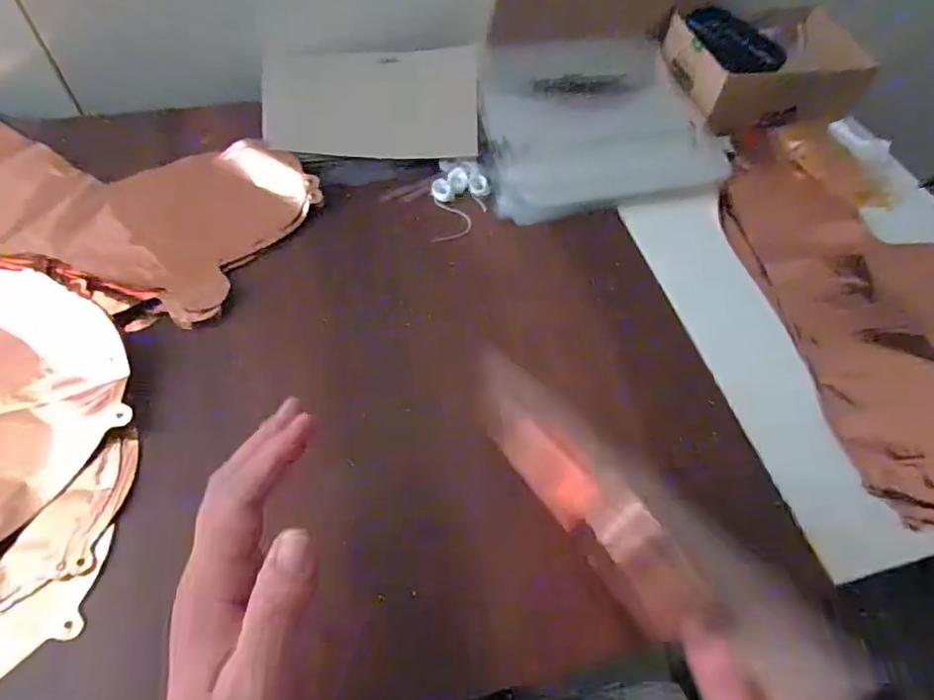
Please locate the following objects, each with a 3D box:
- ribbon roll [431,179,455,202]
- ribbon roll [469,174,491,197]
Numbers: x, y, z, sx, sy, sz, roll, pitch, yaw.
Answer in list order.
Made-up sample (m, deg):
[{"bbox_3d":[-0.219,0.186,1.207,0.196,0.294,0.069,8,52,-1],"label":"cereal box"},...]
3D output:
[{"bbox_3d":[-0.023,-0.148,0.519,0.018,0.009,0.023,-18,60,-16],"label":"ribbon roll"},{"bbox_3d":[0.012,-0.155,0.526,0.020,0.009,0.021,2,57,-3],"label":"ribbon roll"}]

